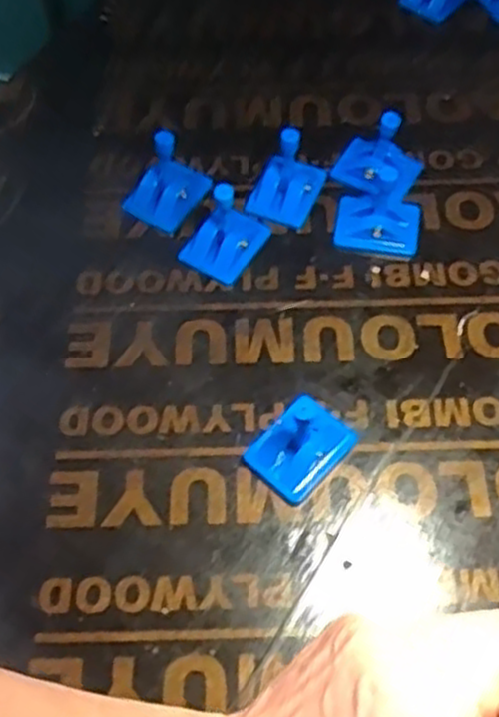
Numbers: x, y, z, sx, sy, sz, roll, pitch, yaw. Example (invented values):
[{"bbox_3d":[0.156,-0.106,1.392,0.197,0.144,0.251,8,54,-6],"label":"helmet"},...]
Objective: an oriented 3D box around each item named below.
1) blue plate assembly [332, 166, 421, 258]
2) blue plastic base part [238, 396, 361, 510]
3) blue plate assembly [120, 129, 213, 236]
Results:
[{"bbox_3d":[0.070,-0.081,0.413,0.045,0.040,0.034,9,61,6],"label":"blue plate assembly"},{"bbox_3d":[0.024,0.033,0.345,0.034,0.044,0.046,38,68,21],"label":"blue plastic base part"},{"bbox_3d":[-0.046,-0.099,0.425,0.032,0.040,0.042,36,67,20],"label":"blue plate assembly"}]

